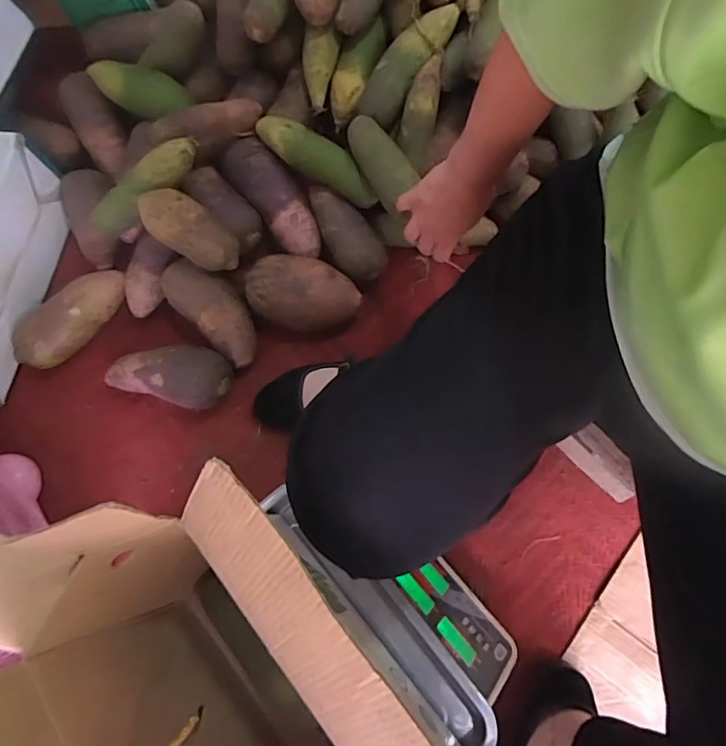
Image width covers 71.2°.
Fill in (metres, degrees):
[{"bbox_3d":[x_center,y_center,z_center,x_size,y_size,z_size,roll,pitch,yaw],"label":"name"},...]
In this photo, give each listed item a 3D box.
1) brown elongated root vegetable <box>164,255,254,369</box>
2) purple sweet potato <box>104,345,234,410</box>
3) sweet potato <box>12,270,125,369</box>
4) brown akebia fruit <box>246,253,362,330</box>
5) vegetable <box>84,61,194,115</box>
[{"bbox_3d":[-0.205,-0.089,0.706,0.167,0.067,0.074,43,82,9],"label":"brown elongated root vegetable"},{"bbox_3d":[-0.266,-0.002,0.689,0.175,0.076,0.082,11,78,3],"label":"purple sweet potato"},{"bbox_3d":[-0.407,-0.079,0.713,0.072,0.068,0.175,43,82,9],"label":"sweet potato"},{"bbox_3d":[-0.082,-0.113,0.705,0.155,0.080,0.096,3,78,2],"label":"brown akebia fruit"},{"bbox_3d":[-0.323,-0.417,0.736,0.151,0.041,0.059,16,79,4],"label":"vegetable"}]

